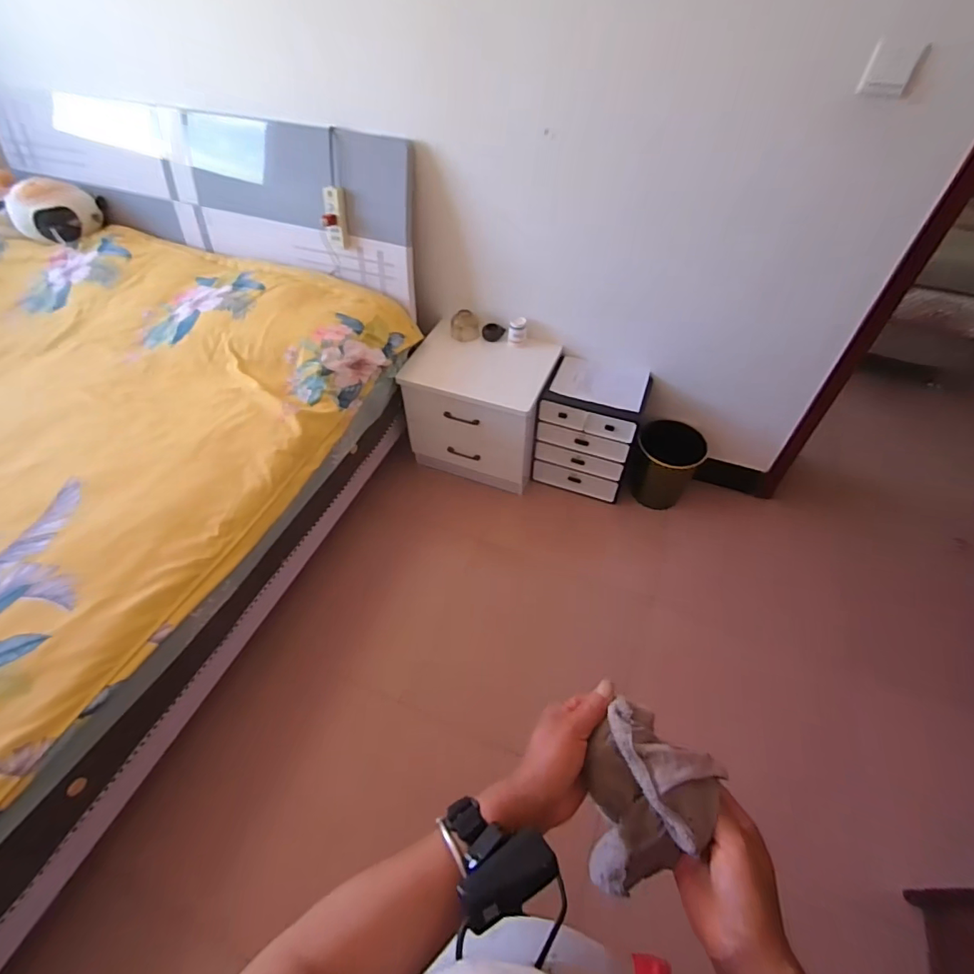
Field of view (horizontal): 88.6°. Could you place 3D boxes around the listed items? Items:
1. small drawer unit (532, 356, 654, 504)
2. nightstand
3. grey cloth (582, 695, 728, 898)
[{"bbox_3d":[0.380,-0.209,1.847,0.338,0.433,0.254,18,53,15],"label":"small drawer unit"},{"bbox_3d":[-0.025,-0.293,1.893,0.475,0.451,0.335,17,52,14],"label":"nightstand"},{"bbox_3d":[0.124,0.278,0.435,0.099,0.143,0.113,26,55,19],"label":"grey cloth"}]

